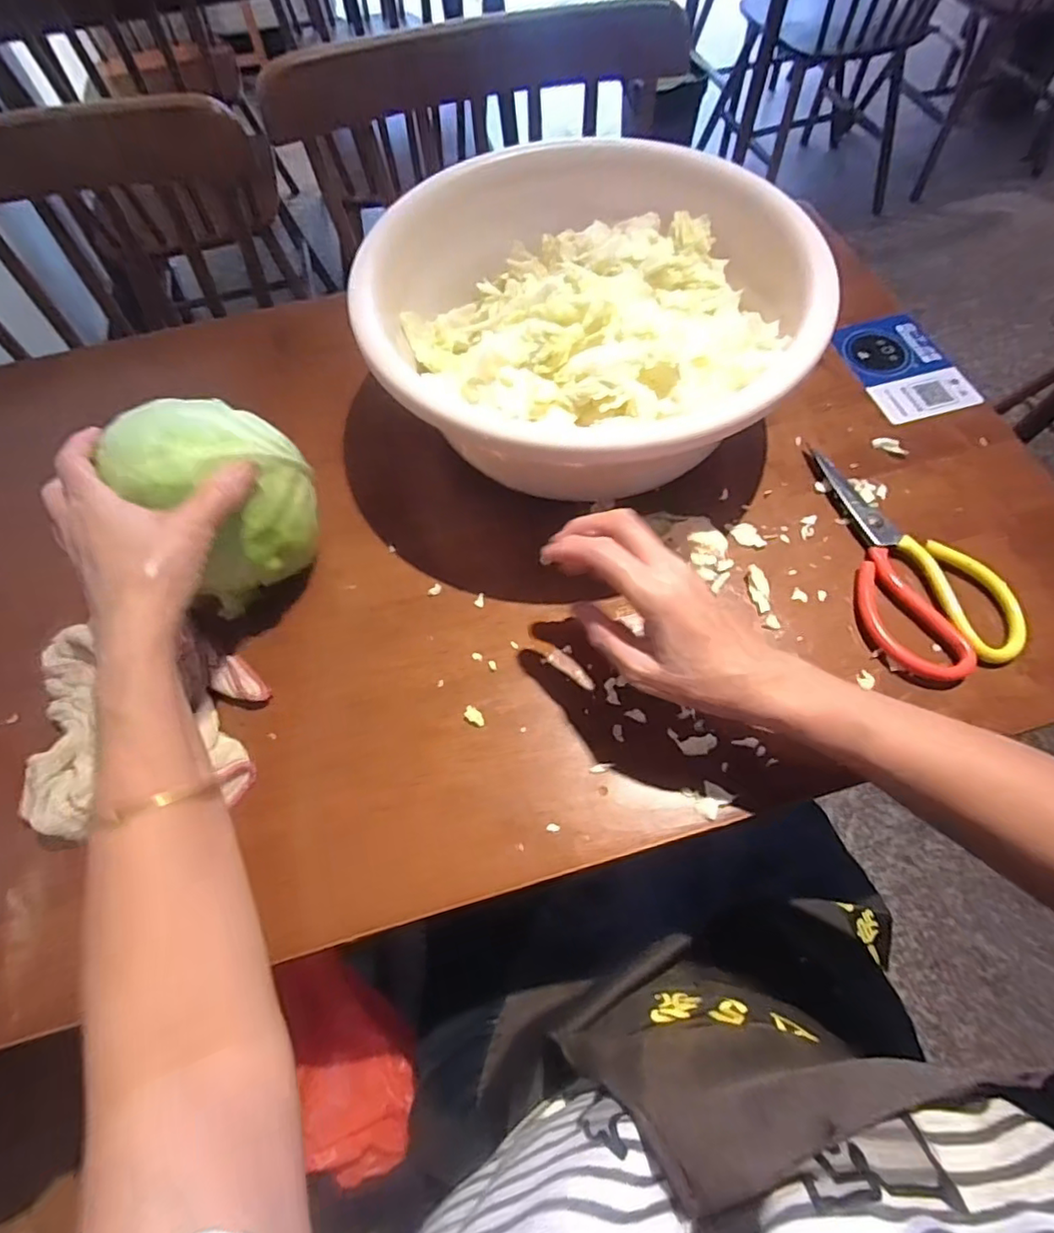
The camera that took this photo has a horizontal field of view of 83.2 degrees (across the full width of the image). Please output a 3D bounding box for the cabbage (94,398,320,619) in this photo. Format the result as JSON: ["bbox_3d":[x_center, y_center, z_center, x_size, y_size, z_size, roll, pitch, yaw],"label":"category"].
[{"bbox_3d":[-0.202,-0.075,0.397,0.106,0.114,0.090,-16,64,-6],"label":"cabbage"}]

